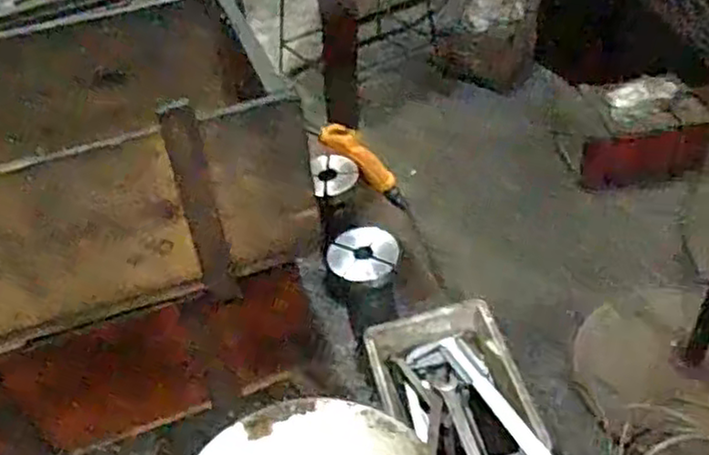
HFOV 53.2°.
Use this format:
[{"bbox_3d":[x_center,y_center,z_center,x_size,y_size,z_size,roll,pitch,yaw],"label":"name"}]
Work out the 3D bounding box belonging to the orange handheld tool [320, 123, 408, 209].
[{"bbox_3d":[0.020,-0.074,0.905,0.029,0.170,0.031,-34,39,20],"label":"orange handheld tool"}]

